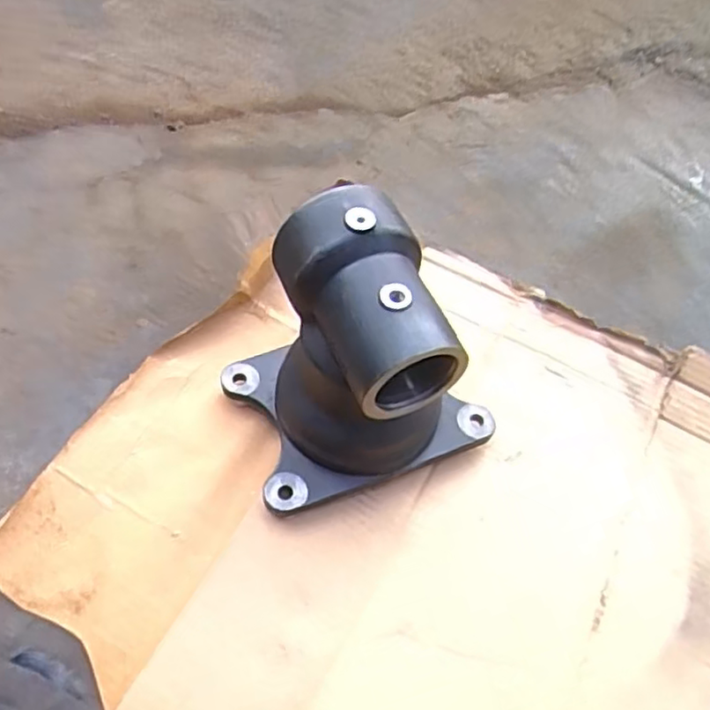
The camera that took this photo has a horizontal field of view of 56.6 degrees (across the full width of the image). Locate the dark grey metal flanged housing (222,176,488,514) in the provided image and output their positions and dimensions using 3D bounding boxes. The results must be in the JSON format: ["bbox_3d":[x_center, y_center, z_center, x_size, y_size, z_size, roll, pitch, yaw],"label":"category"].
[{"bbox_3d":[0.010,-0.003,0.523,0.206,0.218,0.151,-17,60,-16],"label":"dark grey metal flanged housing"}]

